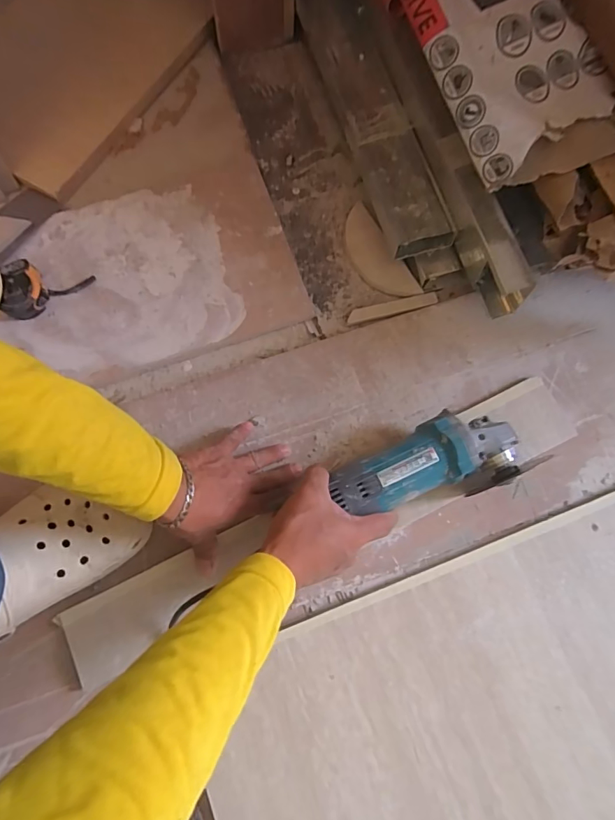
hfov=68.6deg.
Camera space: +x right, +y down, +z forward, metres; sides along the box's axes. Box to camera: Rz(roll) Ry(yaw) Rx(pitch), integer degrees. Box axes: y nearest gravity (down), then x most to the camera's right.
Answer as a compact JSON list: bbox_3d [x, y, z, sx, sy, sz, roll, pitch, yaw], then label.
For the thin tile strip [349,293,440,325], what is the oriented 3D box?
[{"bbox_3d":[0.109,-0.132,0.580,0.118,0.004,0.021,-12,76,-5],"label":"thin tile strip"}]

